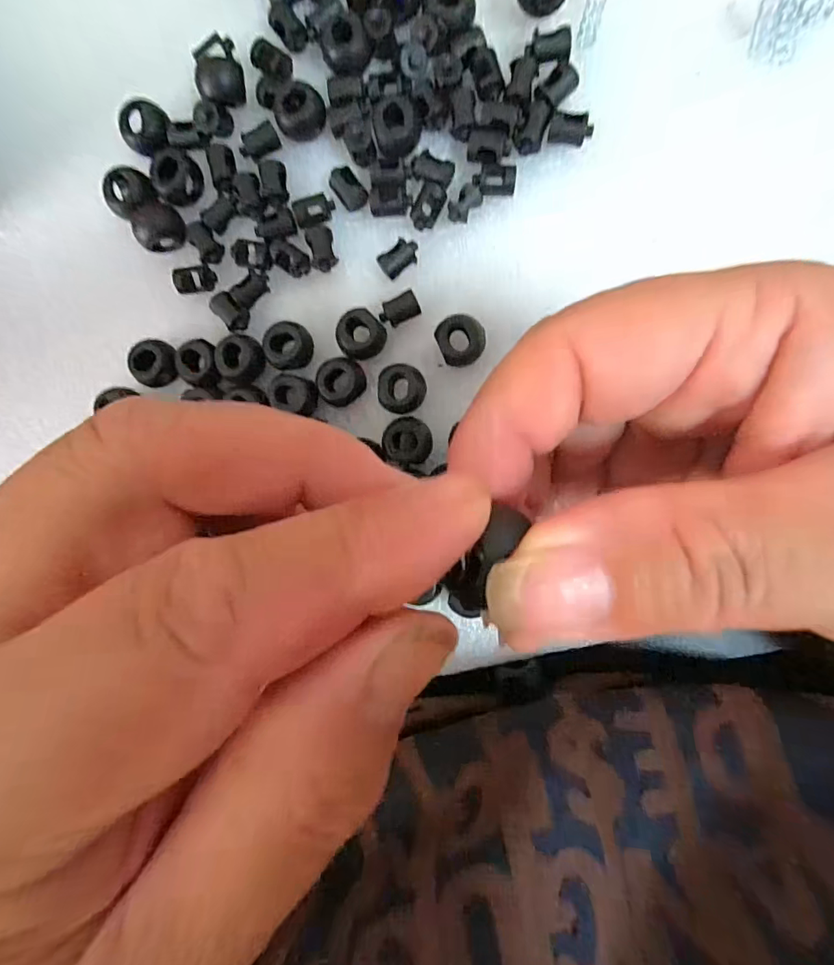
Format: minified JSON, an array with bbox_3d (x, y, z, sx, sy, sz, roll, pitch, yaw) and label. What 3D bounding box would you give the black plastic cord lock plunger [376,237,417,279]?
[{"bbox_3d":[-0.006,-0.081,0.176,0.015,0.005,0.008,-36,87,6],"label":"black plastic cord lock plunger"}]

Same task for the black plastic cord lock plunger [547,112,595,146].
[{"bbox_3d":[0.053,-0.121,0.167,0.014,0.006,0.007,8,94,5],"label":"black plastic cord lock plunger"}]

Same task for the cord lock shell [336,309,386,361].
[{"bbox_3d":[-0.020,-0.052,0.175,0.016,0.010,0.016,0,91,7],"label":"cord lock shell"}]

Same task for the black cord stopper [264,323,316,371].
[{"bbox_3d":[-0.047,-0.050,0.179,0.015,0.008,0.017,-6,90,7],"label":"black cord stopper"}]

